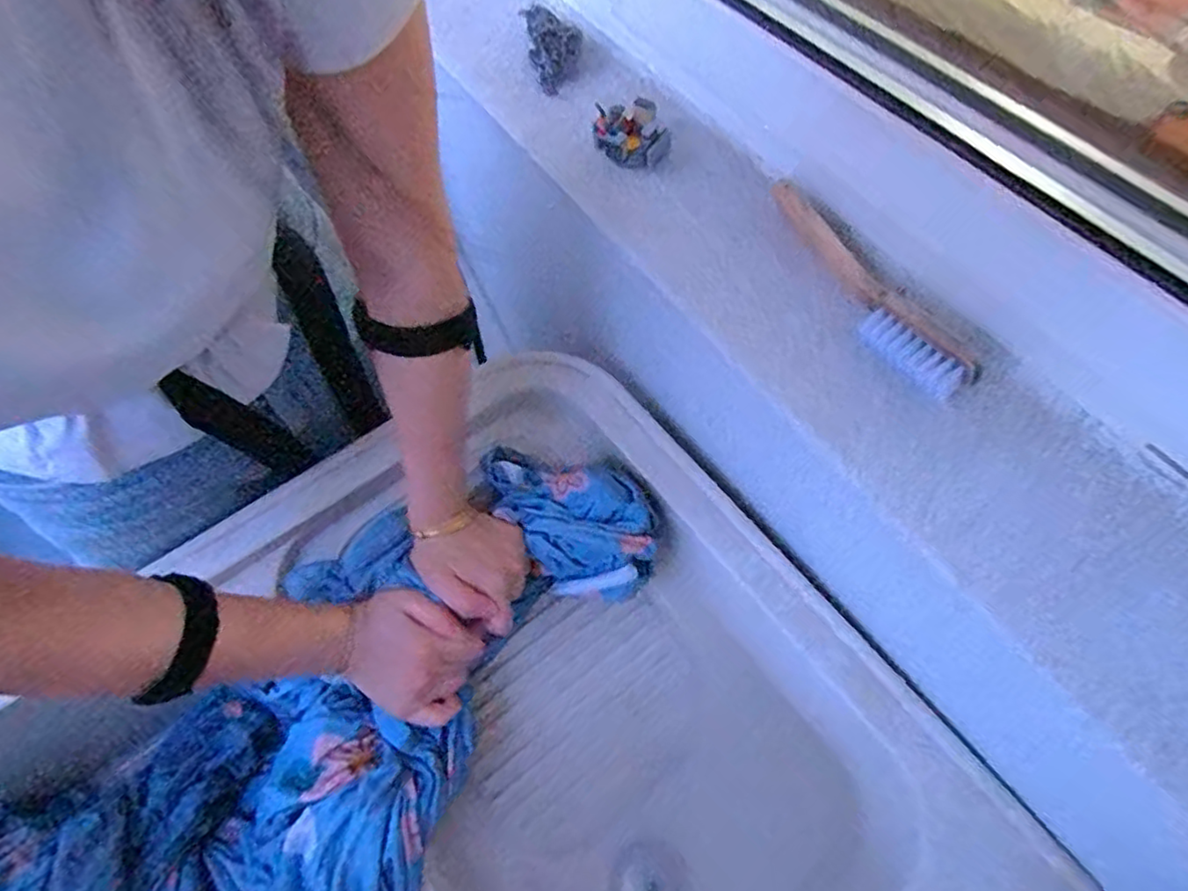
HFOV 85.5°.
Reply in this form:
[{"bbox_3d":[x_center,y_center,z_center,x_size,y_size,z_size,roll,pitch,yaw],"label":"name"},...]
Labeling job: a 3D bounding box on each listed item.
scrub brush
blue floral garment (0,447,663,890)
[{"bbox_3d":[0.184,-0.117,0.451,0.025,0.040,0.206,-22,63,-11],"label":"scrub brush"},{"bbox_3d":[-0.242,0.274,0.526,0.718,0.164,0.249,-36,66,-3],"label":"blue floral garment"}]

